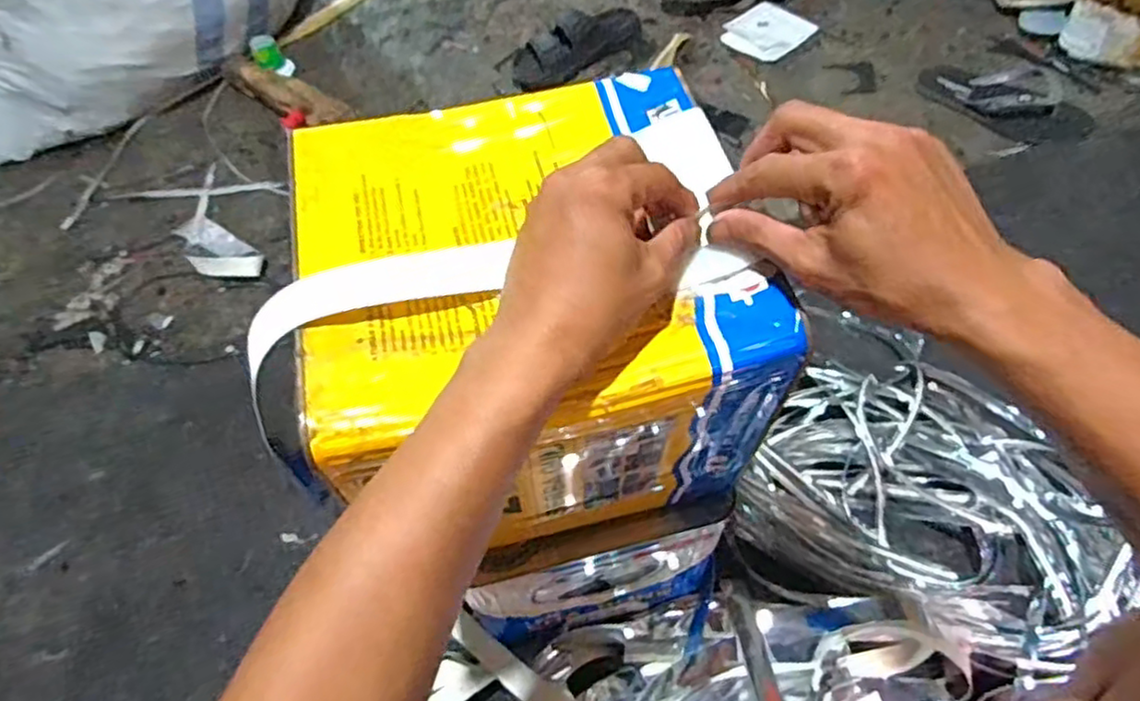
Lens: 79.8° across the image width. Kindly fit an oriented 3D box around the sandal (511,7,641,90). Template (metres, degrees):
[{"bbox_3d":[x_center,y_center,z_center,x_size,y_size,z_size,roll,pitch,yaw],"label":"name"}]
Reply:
[{"bbox_3d":[0.017,-0.570,1.276,0.265,0.069,0.084,-24,59,-10],"label":"sandal"}]

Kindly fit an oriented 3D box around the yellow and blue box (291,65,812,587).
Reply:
[{"bbox_3d":[-0.020,-0.009,0.477,0.255,0.240,0.239,-13,58,-4],"label":"yellow and blue box"}]

